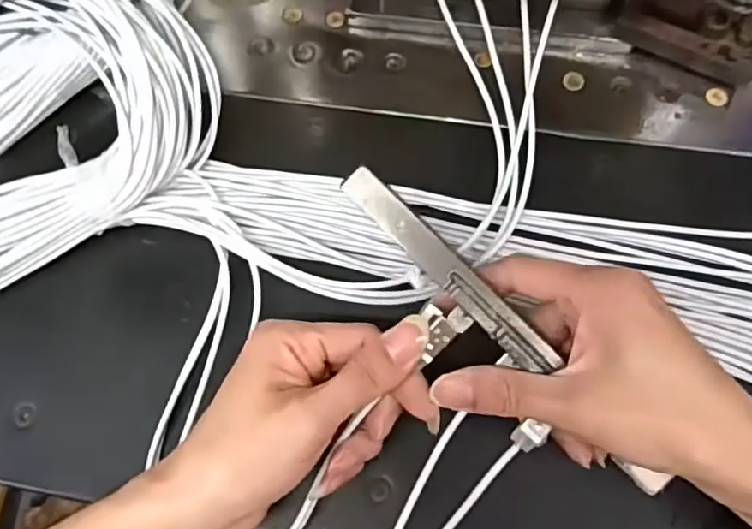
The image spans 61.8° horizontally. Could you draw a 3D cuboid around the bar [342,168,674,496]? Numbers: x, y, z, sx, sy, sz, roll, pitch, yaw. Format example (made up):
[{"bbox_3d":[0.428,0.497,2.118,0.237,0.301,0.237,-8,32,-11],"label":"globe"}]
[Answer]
[{"bbox_3d":[0.060,0.029,0.288,0.197,0.007,0.015,45,75,1],"label":"bar"}]

